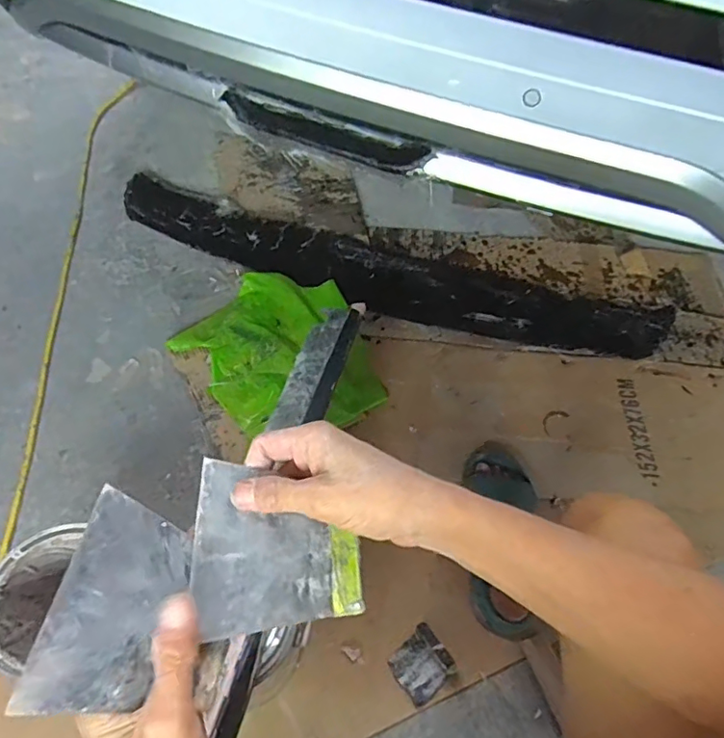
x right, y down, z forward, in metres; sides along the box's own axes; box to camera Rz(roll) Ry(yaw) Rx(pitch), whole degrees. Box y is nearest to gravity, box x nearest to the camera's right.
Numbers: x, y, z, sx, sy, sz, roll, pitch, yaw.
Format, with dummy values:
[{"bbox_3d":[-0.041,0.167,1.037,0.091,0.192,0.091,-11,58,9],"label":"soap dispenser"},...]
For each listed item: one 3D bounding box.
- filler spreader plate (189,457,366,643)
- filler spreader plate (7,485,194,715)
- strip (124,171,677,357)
[{"bbox_3d":[-0.051,0.106,0.333,0.098,0.004,0.099,2,59,-13],"label":"filler spreader plate"},{"bbox_3d":[-0.125,0.121,0.282,0.061,0.004,0.101,35,46,-30],"label":"filler spreader plate"},{"bbox_3d":[0.048,-0.206,1.150,1.175,0.042,0.241,12,56,5],"label":"strip"}]

